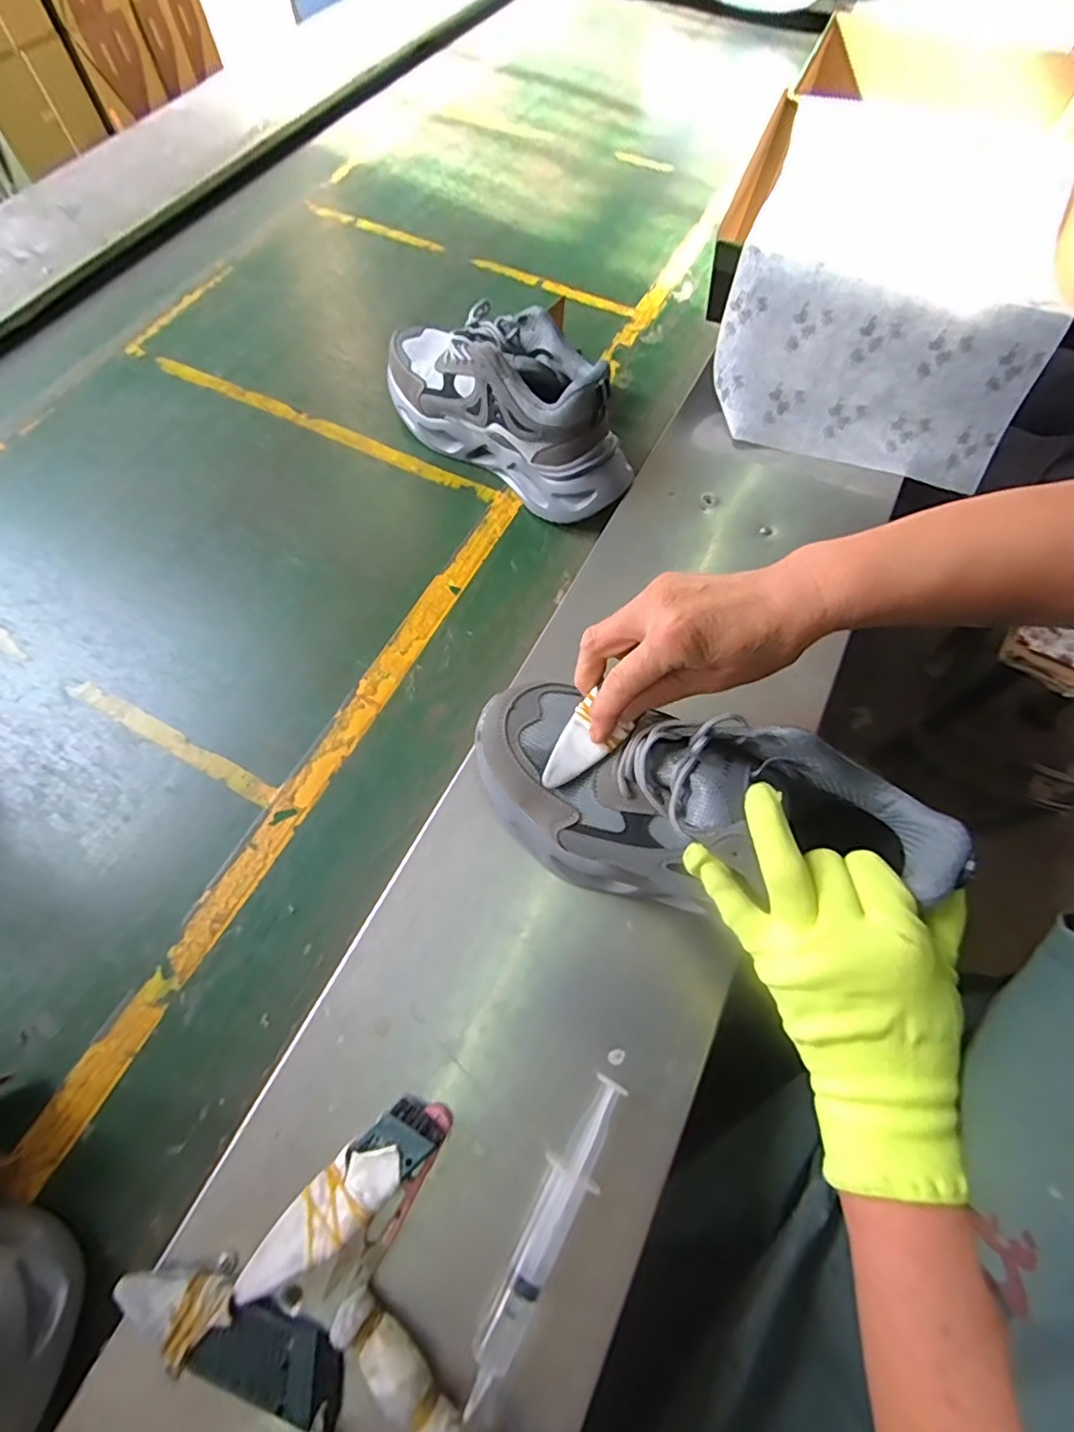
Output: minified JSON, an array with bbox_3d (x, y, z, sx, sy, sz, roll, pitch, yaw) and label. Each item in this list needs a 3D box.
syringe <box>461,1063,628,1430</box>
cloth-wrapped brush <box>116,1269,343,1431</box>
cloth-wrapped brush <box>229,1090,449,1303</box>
[{"bbox_3d":[0.008,0.287,0.327,0.029,0.022,0.156,22,71,14],"label":"syringe"},{"bbox_3d":[-0.161,0.328,0.305,0.126,0.019,0.034,16,70,12],"label":"cloth-wrapped brush"},{"bbox_3d":[-0.108,0.272,0.331,0.127,0.020,0.034,-41,69,-12],"label":"cloth-wrapped brush"}]

